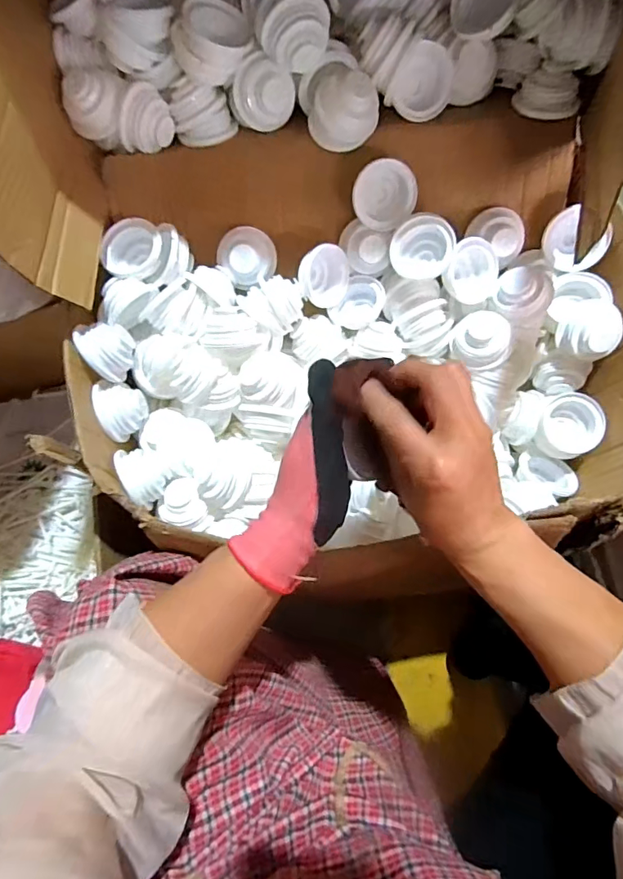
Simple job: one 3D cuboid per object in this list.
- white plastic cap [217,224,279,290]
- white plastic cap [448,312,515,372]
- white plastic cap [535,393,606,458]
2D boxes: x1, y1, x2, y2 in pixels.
[{"bbox_3d":[-0.078,-0.231,0.599,0.070,0.034,0.070,-3,99,-21],"label":"white plastic cap"},{"bbox_3d":[0.207,-0.118,0.580,0.071,0.039,0.071,25,112,1],"label":"white plastic cap"},{"bbox_3d":[0.321,-0.015,0.605,0.075,0.049,0.071,-1,73,2],"label":"white plastic cap"}]

